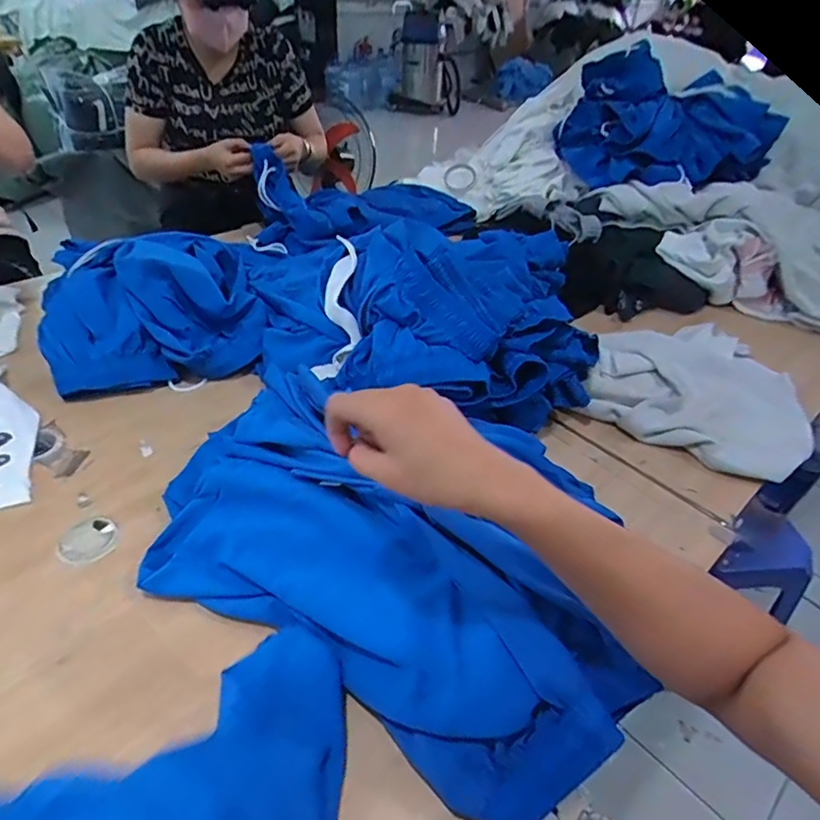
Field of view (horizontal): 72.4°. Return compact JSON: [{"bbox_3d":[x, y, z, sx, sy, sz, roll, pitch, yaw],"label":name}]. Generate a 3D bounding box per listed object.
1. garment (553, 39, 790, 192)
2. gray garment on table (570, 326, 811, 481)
[{"bbox_3d":[0.545,-0.634,1.251,0.278,0.227,0.444,-26,49,-32],"label":"garment"},{"bbox_3d":[0.459,-0.039,0.898,0.320,0.041,0.329,17,41,15],"label":"gray garment on table"}]

